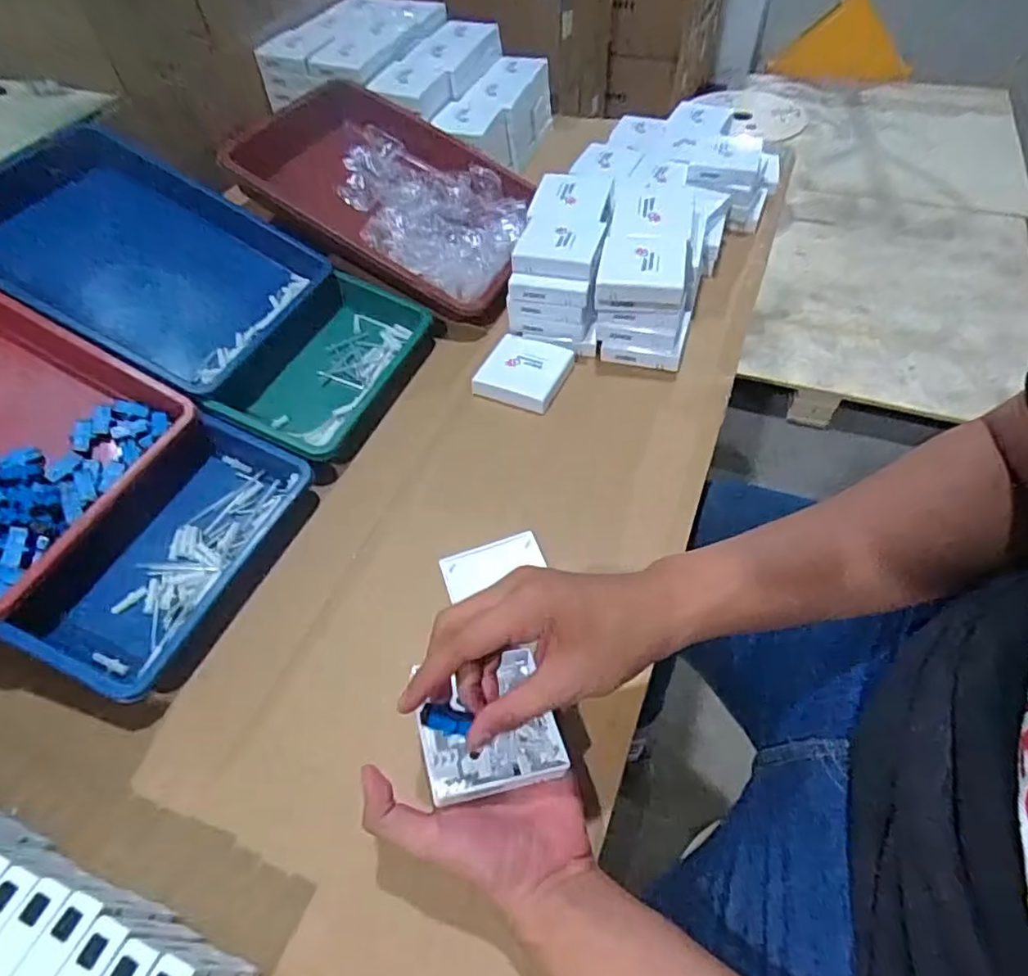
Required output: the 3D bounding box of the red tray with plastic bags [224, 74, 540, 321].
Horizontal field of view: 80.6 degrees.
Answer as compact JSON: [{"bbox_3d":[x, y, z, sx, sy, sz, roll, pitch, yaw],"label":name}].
[{"bbox_3d":[-0.155,-0.370,0.768,0.358,0.082,0.268,25,62,-7],"label":"red tray with plastic bags"}]

